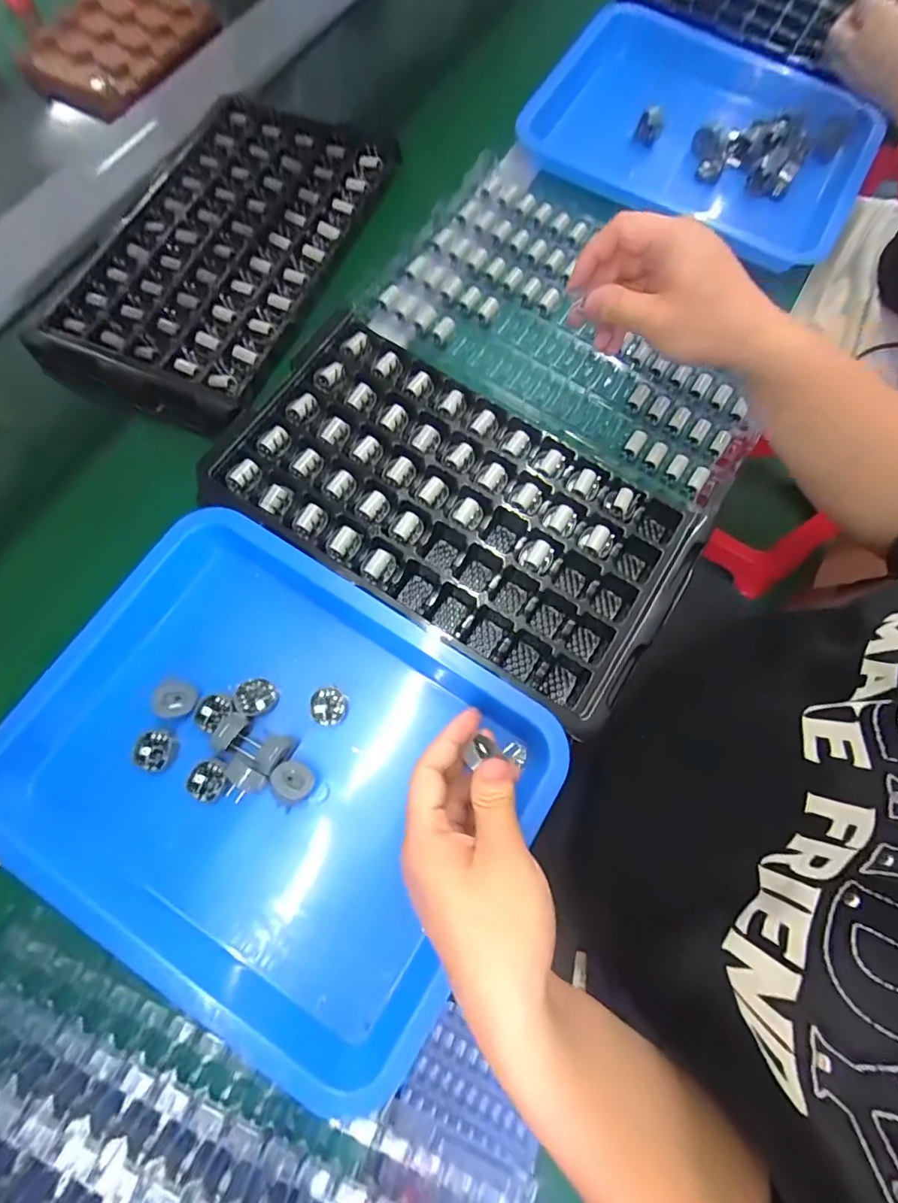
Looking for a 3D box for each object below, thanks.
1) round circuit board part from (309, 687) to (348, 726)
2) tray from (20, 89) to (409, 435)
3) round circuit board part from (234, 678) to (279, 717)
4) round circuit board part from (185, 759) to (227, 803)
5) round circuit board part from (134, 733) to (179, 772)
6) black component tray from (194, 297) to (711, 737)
[{"bbox_3d":[-0.087,0.076,0.364,0.023,0.015,0.026,23,73,6],"label":"round circuit board part"},{"bbox_3d":[-0.212,-0.337,0.484,0.204,0.041,0.358,20,73,5],"label":"tray"},{"bbox_3d":[-0.138,0.069,0.359,0.028,0.007,0.026,0,72,-1],"label":"round circuit board part"},{"bbox_3d":[-0.165,0.122,0.343,0.026,0.006,0.026,0,72,-1],"label":"round circuit board part"},{"bbox_3d":[-0.204,0.104,0.347,0.025,0.005,0.024,5,74,-17],"label":"round circuit board part"},{"bbox_3d":[0.003,-0.074,0.402,0.351,0.043,0.191,32,74,8],"label":"black component tray"}]

